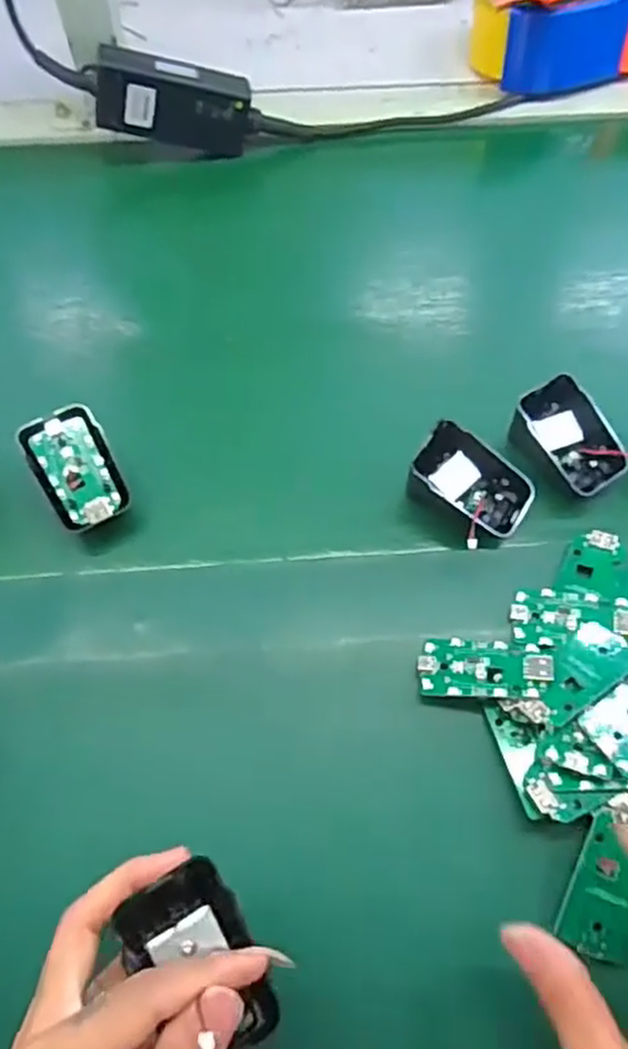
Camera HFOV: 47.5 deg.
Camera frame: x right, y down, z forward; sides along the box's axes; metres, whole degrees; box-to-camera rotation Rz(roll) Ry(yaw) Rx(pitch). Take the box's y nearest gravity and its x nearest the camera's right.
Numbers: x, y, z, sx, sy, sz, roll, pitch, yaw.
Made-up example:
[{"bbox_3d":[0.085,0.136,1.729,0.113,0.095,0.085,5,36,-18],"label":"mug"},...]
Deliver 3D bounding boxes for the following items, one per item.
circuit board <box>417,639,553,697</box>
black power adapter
[{"bbox_3d":[0.085,0.072,0.359,0.063,0.008,0.031,0,60,15],"label":"circuit board"},{"bbox_3d":[-0.106,-0.323,0.547,0.112,0.051,0.025,3,59,-20],"label":"black power adapter"}]

